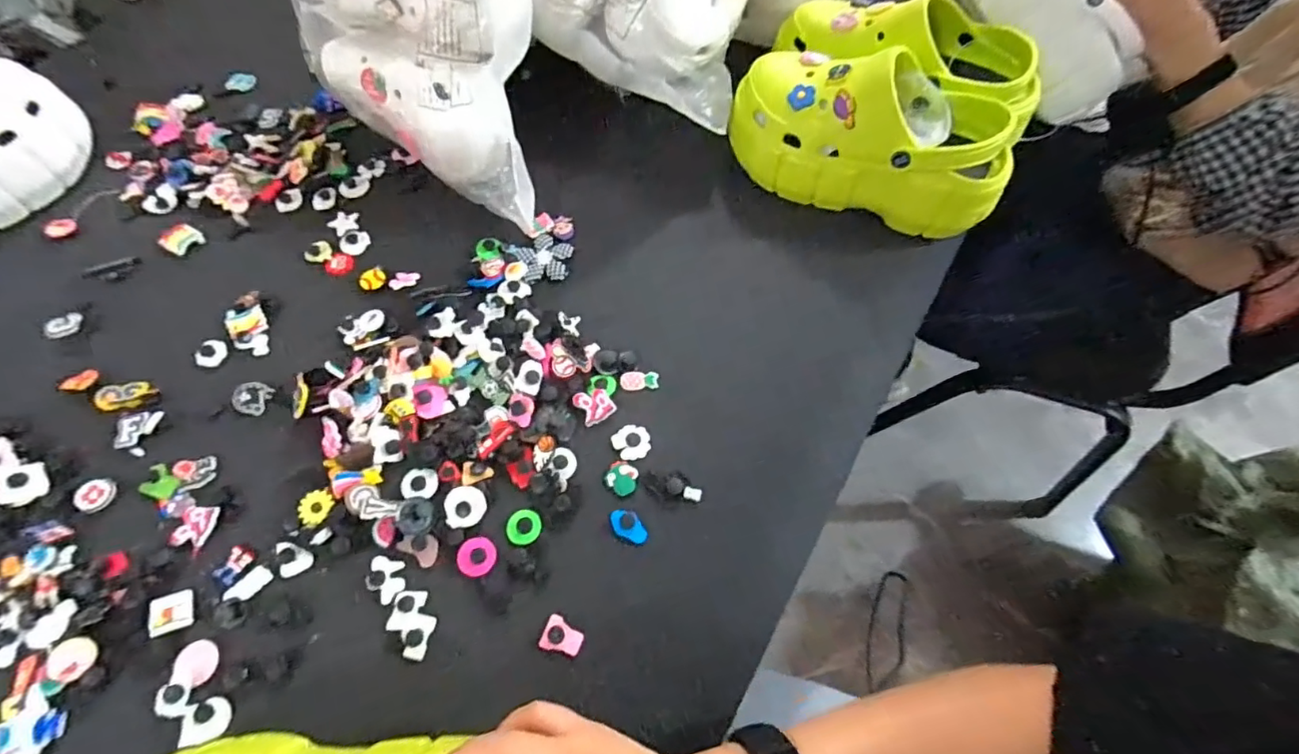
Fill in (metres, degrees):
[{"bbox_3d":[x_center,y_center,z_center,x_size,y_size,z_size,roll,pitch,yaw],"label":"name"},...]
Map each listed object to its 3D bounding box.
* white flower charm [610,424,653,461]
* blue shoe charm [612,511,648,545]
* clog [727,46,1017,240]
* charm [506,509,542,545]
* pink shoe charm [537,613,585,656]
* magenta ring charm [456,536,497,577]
[{"bbox_3d":[-0.014,0.050,0.436,0.028,0.008,0.028,0,63,1],"label":"white flower charm"},{"bbox_3d":[-0.015,0.108,0.407,0.019,0.004,0.029,-32,67,-15],"label":"blue shoe charm"},{"bbox_3d":[0.197,-0.216,0.523,0.247,0.129,0.096,21,65,11],"label":"clog"},{"bbox_3d":[-0.091,0.109,0.409,0.025,0.004,0.025,0,63,1],"label":"charm"},{"bbox_3d":[-0.058,0.172,0.374,0.027,0.008,0.021,15,64,8],"label":"pink shoe charm"},{"bbox_3d":[-0.122,0.126,0.398,0.027,0.005,0.027,0,63,1],"label":"magenta ring charm"}]

